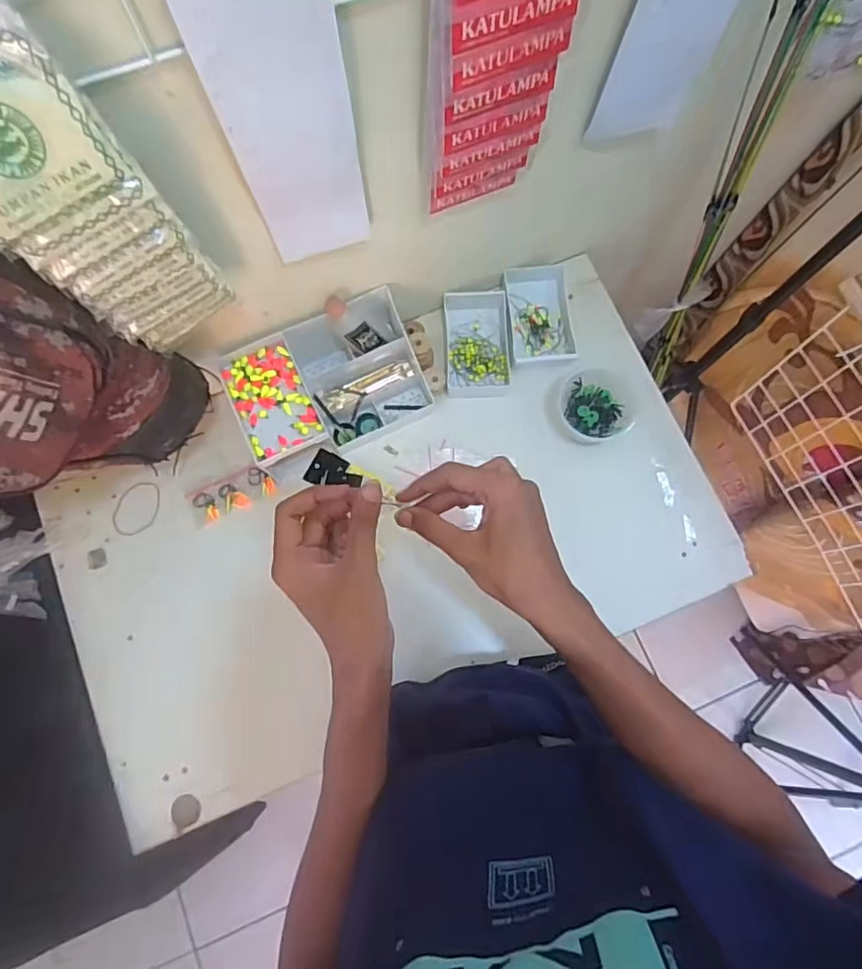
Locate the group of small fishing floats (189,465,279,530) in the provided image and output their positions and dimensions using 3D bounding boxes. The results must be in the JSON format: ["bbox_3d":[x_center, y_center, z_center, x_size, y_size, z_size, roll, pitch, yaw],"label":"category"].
[{"bbox_3d":[-0.255,0.011,0.723,0.112,0.014,0.048,-25,79,-6],"label":"group of small fishing floats"}]

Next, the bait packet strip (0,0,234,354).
[{"bbox_3d":[-0.245,-0.203,0.355,0.098,0.356,0.068,-36,80,-8],"label":"bait packet strip"}]

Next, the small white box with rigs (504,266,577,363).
[{"bbox_3d":[0.148,-0.230,0.764,0.082,0.031,0.134,-4,77,-1],"label":"small white box with rigs"}]

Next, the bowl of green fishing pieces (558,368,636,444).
[{"bbox_3d":[0.214,-0.101,0.733,0.085,0.032,0.091,0,77,0],"label":"bowl of green fishing pieces"}]

